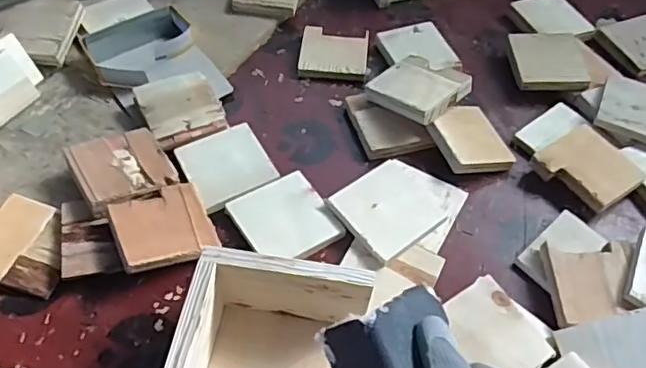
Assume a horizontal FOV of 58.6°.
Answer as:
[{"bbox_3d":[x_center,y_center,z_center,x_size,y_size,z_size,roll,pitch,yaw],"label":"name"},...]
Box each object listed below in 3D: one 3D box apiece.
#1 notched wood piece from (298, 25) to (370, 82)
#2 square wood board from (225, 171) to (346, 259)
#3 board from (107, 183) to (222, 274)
[{"bbox_3d":[0.015,-0.172,0.747,0.085,0.016,0.090,6,54,1],"label":"notched wood piece"},{"bbox_3d":[-0.039,0.036,0.588,0.088,0.007,0.093,-26,60,-21],"label":"square wood board"},{"bbox_3d":[-0.152,0.042,0.555,0.094,0.013,0.085,-13,57,-34],"label":"board"}]

